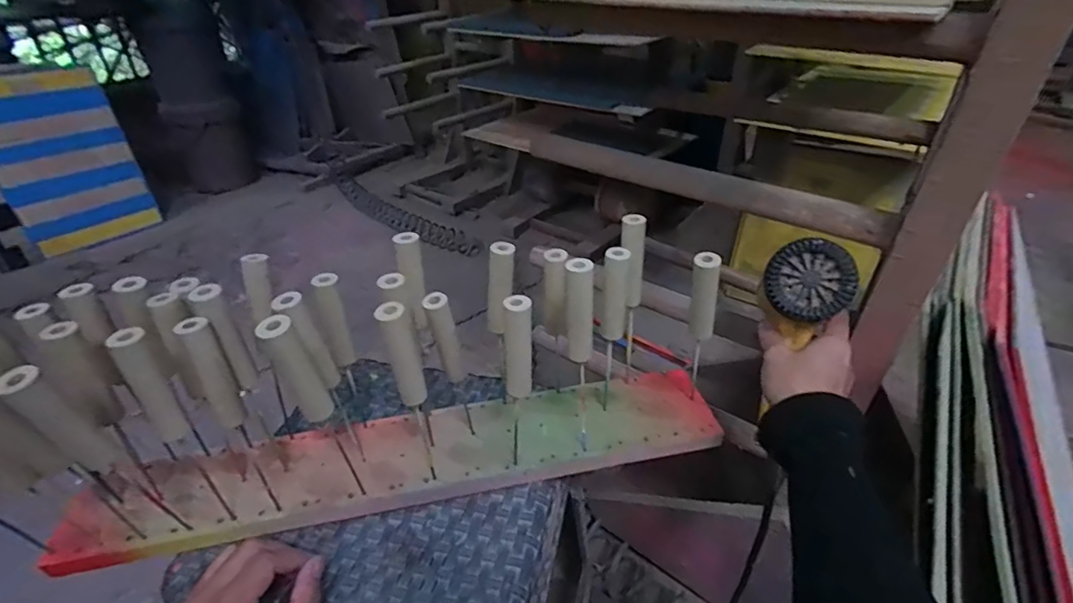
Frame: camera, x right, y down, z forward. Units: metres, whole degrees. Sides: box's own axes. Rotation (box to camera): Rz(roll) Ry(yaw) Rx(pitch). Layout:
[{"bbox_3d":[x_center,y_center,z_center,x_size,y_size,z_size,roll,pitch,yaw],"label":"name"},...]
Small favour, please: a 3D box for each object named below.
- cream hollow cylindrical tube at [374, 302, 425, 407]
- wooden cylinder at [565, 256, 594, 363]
[{"bbox_3d":[-0.091,0.036,0.351,0.018,0.081,0.016,-11,37,-13],"label":"cream hollow cylindrical tube"},{"bbox_3d":[0.031,0.007,0.378,0.018,0.080,0.020,1,36,4],"label":"wooden cylinder"}]

